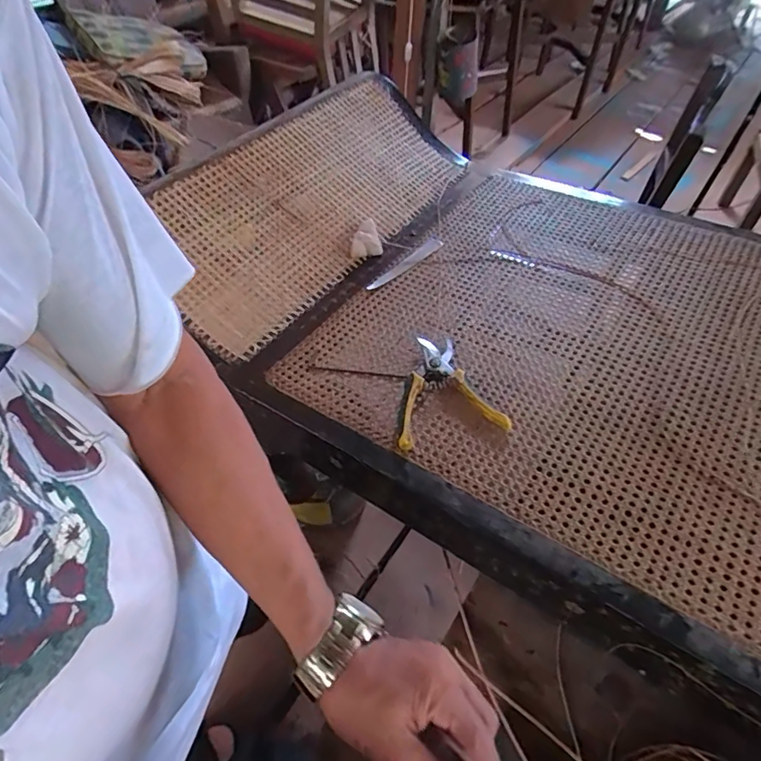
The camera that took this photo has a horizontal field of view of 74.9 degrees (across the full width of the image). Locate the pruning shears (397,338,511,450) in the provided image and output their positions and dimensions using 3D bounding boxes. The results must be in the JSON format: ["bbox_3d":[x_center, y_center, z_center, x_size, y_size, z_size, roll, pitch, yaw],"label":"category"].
[{"bbox_3d":[0.076,0.006,0.664,0.136,0.017,0.173,-10,49,-5],"label":"pruning shears"}]

